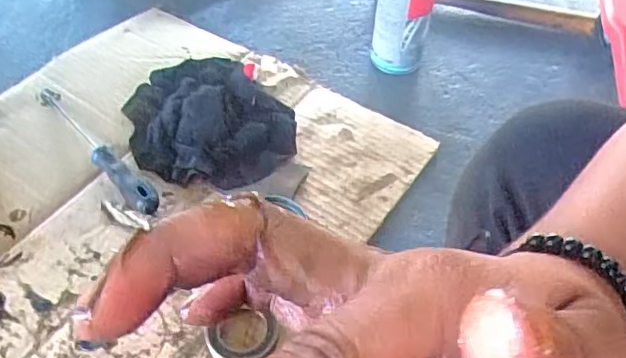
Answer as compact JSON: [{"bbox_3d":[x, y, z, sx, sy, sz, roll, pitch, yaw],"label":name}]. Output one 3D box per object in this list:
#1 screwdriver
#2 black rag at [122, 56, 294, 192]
[{"bbox_3d":[-0.224,-0.030,0.635,0.026,0.026,0.205,-34,59,-27],"label":"screwdriver"},{"bbox_3d":[-0.117,-0.064,0.670,0.158,0.029,0.185,-36,59,-27],"label":"black rag"}]

